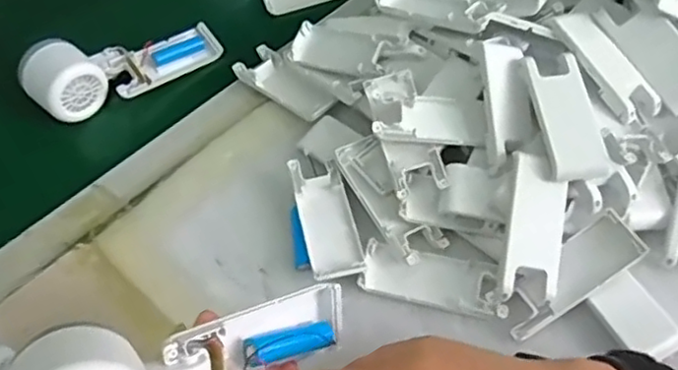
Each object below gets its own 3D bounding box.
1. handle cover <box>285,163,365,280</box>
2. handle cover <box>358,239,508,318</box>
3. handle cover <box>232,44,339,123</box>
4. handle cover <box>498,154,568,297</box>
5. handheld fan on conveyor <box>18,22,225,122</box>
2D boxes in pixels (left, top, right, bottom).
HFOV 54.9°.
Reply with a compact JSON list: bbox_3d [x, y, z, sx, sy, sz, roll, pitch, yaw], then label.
[{"bbox_3d":[-0.009,0.025,0.496,0.038,0.014,0.101,-13,57,-4],"label":"handle cover"},{"bbox_3d":[0.069,0.068,0.473,0.101,0.013,0.038,11,58,12],"label":"handle cover"},{"bbox_3d":[-0.047,-0.090,0.574,0.040,0.019,0.107,-39,62,-19],"label":"handle cover"},{"bbox_3d":[0.137,0.029,0.456,0.041,0.014,0.098,6,84,8],"label":"handle cover"},{"bbox_3d":[-0.195,-0.107,0.599,0.171,0.045,0.062,-19,57,-22],"label":"handheld fan on conveyor"}]

